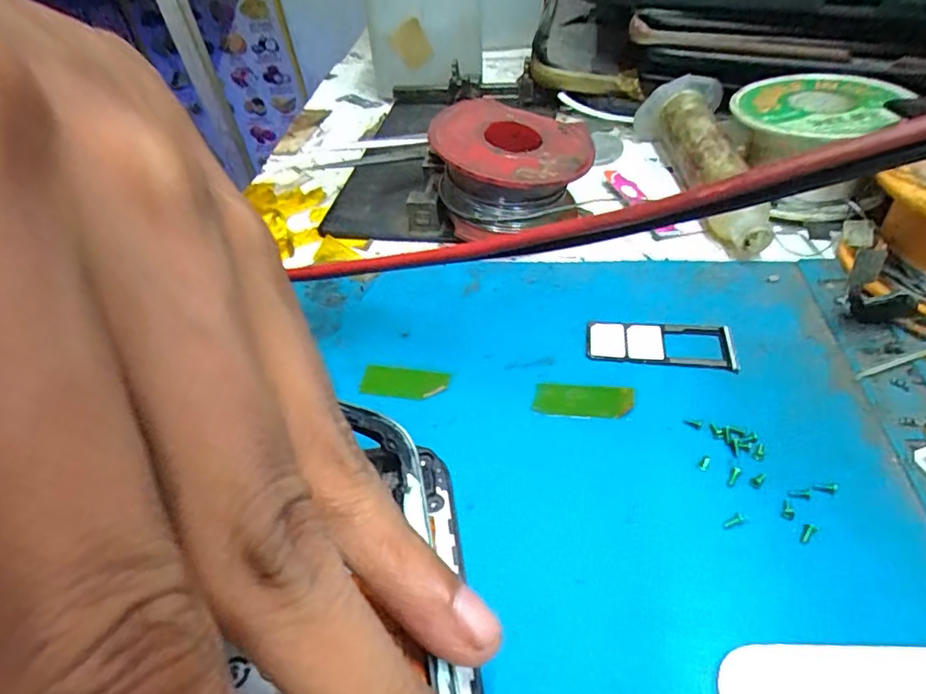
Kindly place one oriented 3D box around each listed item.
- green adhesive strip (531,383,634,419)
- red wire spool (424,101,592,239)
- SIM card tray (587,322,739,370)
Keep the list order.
[{"bbox_3d":[0.029,0.012,0.137,0.024,0.004,0.010,5,47,11],"label":"green adhesive strip"},{"bbox_3d":[0.015,-0.053,0.180,0.046,0.034,0.042,-3,46,3],"label":"red wire spool"},{"bbox_3d":[0.052,-0.002,0.147,0.037,0.004,0.014,3,46,8],"label":"SIM card tray"}]

